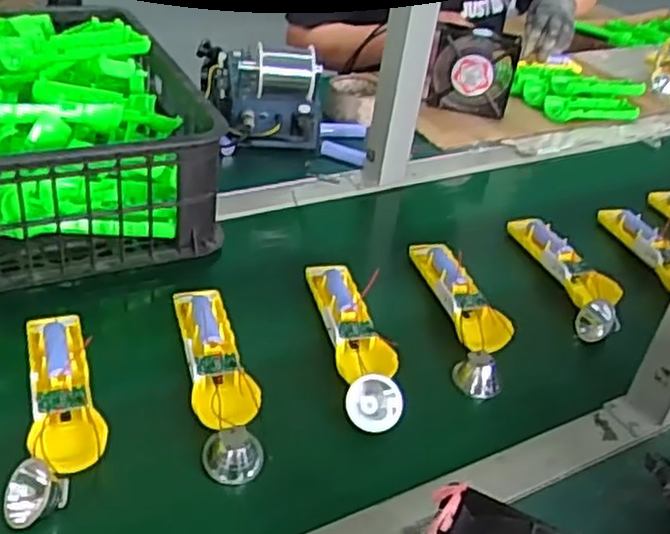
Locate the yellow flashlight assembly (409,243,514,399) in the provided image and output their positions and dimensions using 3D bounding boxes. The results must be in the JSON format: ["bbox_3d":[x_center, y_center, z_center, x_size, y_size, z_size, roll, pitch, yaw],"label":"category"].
[{"bbox_3d":[0.125,0.040,0.735,0.056,0.034,0.207,0,35,-11],"label":"yellow flashlight assembly"}]

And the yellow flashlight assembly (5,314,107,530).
[{"bbox_3d":[-0.205,0.101,0.557,0.060,0.031,0.201,-3,36,-15],"label":"yellow flashlight assembly"}]

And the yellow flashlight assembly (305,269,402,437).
[{"bbox_3d":[0.019,0.060,0.667,0.053,0.030,0.204,-1,35,-13],"label":"yellow flashlight assembly"}]

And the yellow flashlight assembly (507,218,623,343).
[{"bbox_3d":[0.252,0.009,0.809,0.054,0.049,0.198,-3,36,-16],"label":"yellow flashlight assembly"}]

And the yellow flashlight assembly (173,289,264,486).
[{"bbox_3d":[-0.098,0.090,0.619,0.047,0.034,0.192,-5,36,-18],"label":"yellow flashlight assembly"}]

